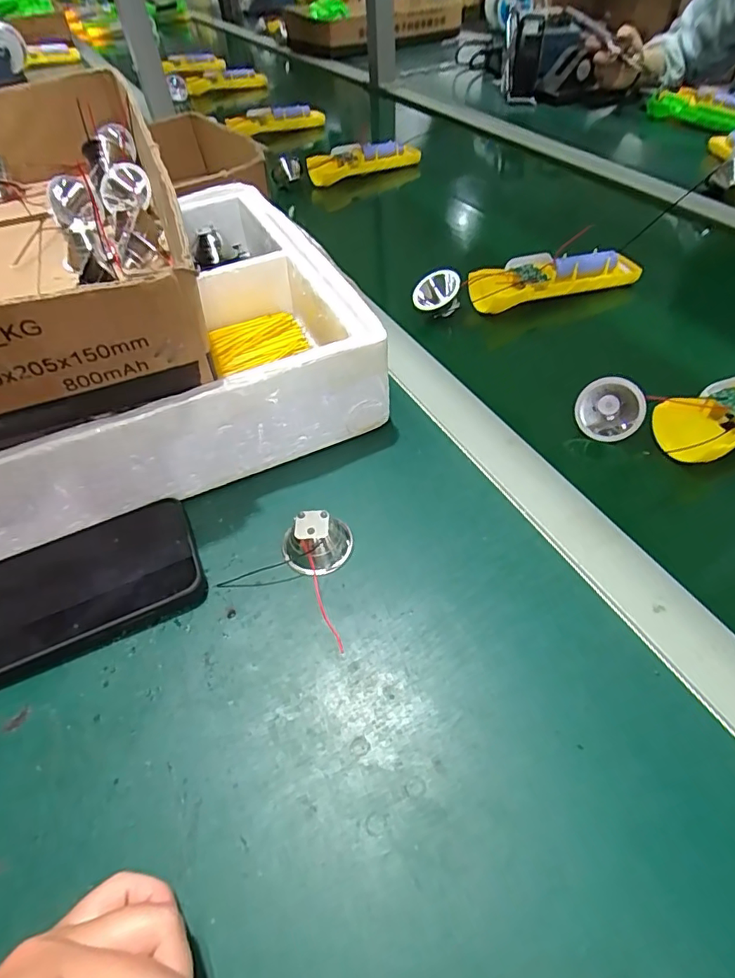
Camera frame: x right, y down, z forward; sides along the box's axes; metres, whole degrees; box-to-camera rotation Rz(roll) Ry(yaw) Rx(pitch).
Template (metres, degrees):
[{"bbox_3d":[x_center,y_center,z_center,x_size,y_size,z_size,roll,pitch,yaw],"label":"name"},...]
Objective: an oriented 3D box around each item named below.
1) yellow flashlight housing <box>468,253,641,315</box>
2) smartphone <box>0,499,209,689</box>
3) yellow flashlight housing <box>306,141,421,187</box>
[{"bbox_3d":[0.174,-0.202,0.503,0.164,0.028,0.044,-16,50,-8],"label":"yellow flashlight housing"},{"bbox_3d":[-0.186,0.065,0.314,0.168,0.014,0.081,-22,51,-13],"label":"smartphone"},{"bbox_3d":[-0.005,-0.458,0.743,0.169,0.042,0.037,-19,50,-10],"label":"yellow flashlight housing"}]

